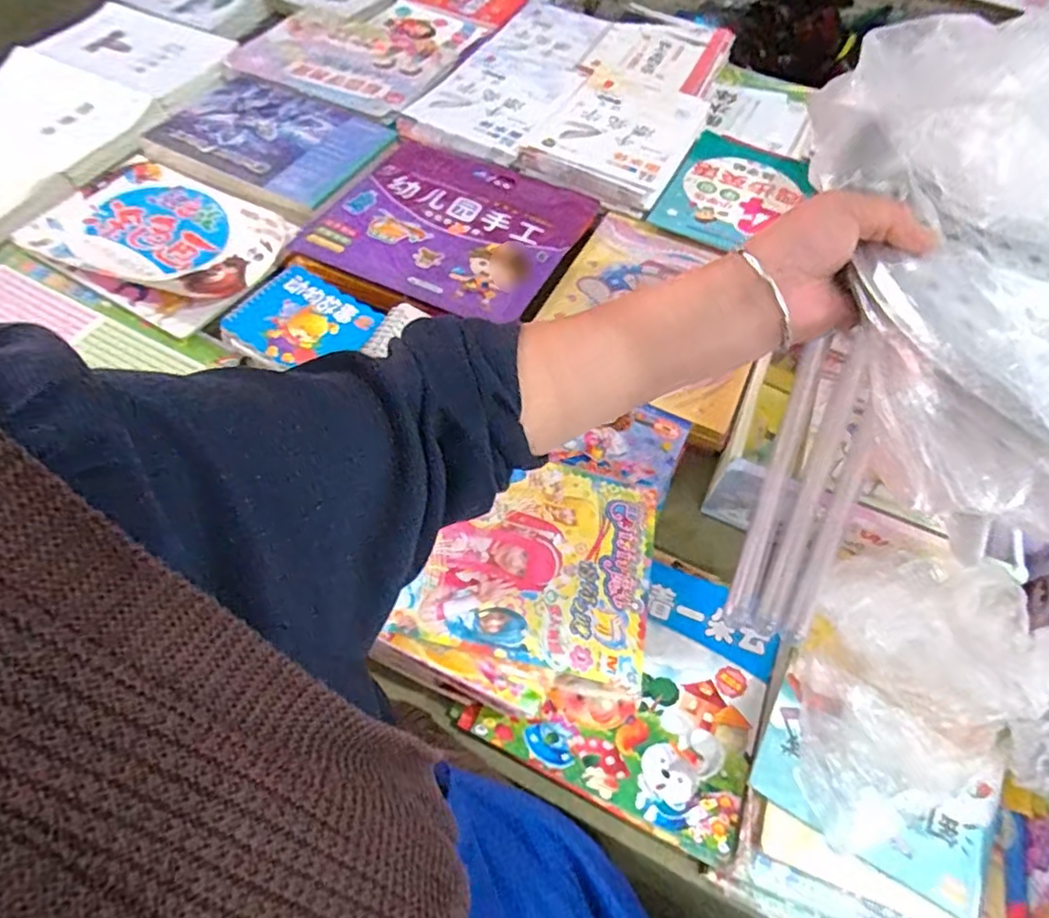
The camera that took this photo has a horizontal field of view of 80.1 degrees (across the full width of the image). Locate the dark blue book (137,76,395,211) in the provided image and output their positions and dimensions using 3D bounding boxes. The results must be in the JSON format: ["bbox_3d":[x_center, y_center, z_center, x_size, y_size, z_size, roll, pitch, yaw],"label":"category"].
[{"bbox_3d":[-0.349,-0.455,0.882,0.303,0.019,0.207,24,60,12],"label":"dark blue book"}]

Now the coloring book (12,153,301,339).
[{"bbox_3d":[-0.464,-0.279,0.784,0.311,0.022,0.201,28,61,15],"label":"coloring book"}]

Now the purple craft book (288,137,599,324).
[{"bbox_3d":[-0.091,-0.299,0.789,0.293,0.023,0.282,26,60,13],"label":"purple craft book"}]

